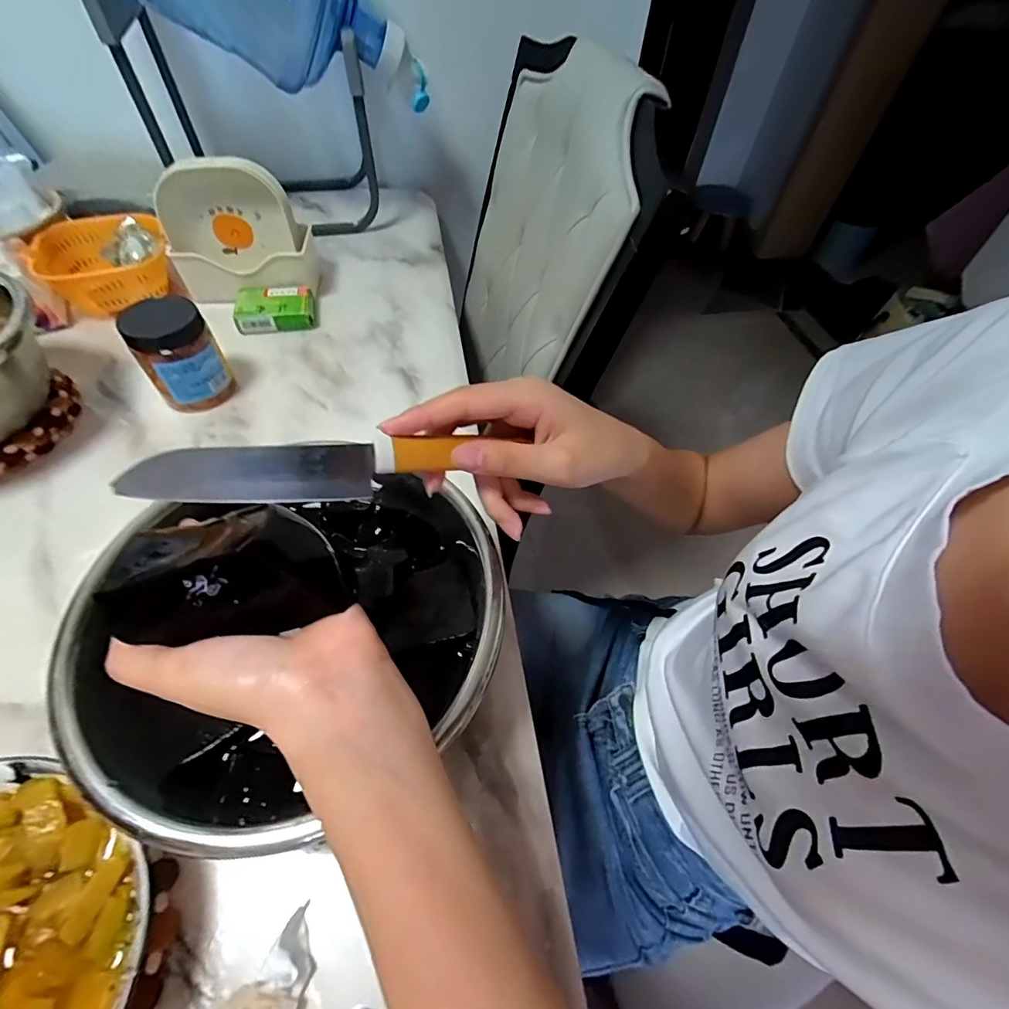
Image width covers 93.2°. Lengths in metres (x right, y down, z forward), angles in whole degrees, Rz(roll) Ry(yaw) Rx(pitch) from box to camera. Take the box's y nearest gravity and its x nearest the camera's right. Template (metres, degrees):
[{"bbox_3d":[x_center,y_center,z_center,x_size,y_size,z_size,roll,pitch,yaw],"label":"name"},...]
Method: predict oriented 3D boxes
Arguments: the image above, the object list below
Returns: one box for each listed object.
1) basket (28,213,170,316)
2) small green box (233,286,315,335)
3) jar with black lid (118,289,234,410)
[{"bbox_3d":[-0.500,-0.304,0.606,0.140,0.064,0.137,-18,58,-17],"label":"basket"},{"bbox_3d":[-0.291,-0.250,0.607,0.090,0.028,0.069,-9,55,-10],"label":"small green box"},{"bbox_3d":[-0.329,-0.152,0.485,0.072,0.102,0.067,2,54,-3],"label":"jar with black lid"}]

